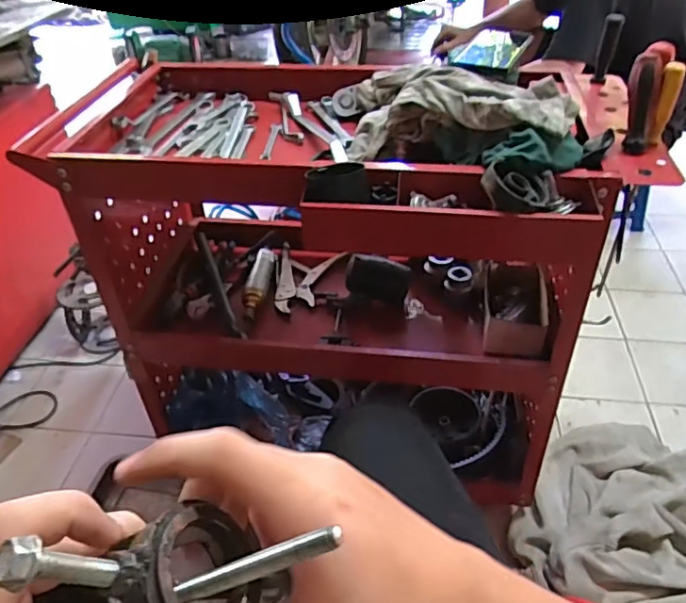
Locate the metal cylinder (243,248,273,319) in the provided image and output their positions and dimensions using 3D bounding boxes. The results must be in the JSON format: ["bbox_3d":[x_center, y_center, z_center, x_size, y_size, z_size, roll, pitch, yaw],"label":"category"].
[{"bbox_3d":[-0.148,-0.032,1.019,0.036,0.030,0.171,3,40,6],"label":"metal cylinder"}]

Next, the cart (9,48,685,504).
[{"bbox_3d":[0.034,-0.034,0.950,0.742,0.688,0.416,10,41,14],"label":"cart"}]

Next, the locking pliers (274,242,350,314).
[{"bbox_3d":[-0.058,-0.044,1.041,0.114,0.024,0.169,1,40,4],"label":"locking pliers"}]

